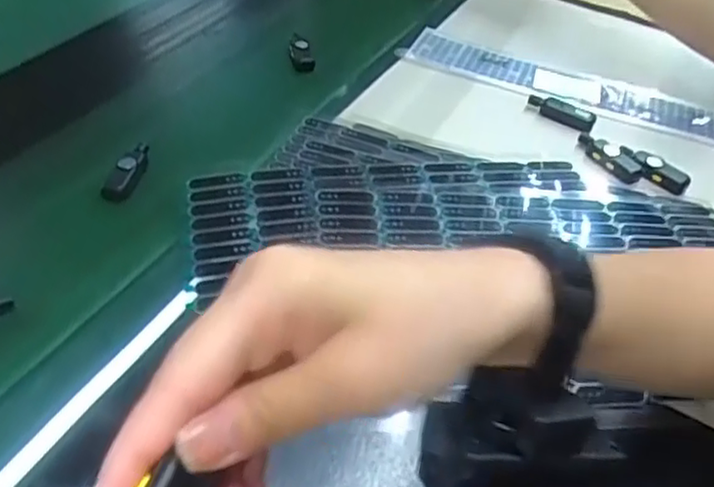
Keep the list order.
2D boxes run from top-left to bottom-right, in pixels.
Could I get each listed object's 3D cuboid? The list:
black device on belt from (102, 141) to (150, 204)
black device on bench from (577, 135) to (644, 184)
[{"bbox_3d":[-0.160,-0.050,0.473,0.021,0.013,0.050,11,44,4],"label":"black device on belt"},{"bbox_3d":[0.197,-0.069,0.522,0.028,0.008,0.055,-28,54,-31],"label":"black device on bench"}]

